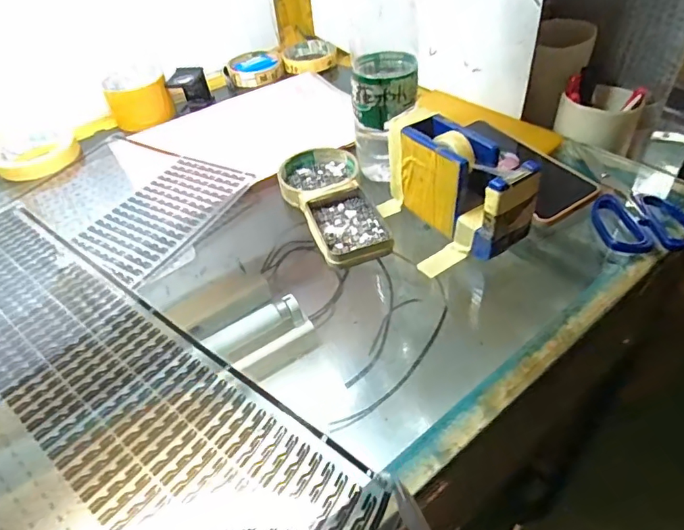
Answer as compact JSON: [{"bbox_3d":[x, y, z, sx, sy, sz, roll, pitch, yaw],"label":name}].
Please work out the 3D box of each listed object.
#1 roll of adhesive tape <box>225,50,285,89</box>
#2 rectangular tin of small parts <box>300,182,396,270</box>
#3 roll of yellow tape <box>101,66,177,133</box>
[{"bbox_3d":[-0.133,-0.297,0.738,0.083,0.025,0.091,-12,43,-6],"label":"roll of adhesive tape"},{"bbox_3d":[0.005,-0.039,0.444,0.065,0.015,0.088,-16,44,-11],"label":"rectangular tin of small parts"},{"bbox_3d":[-0.275,-0.226,0.656,0.081,0.051,0.084,-18,45,-13],"label":"roll of yellow tape"}]

